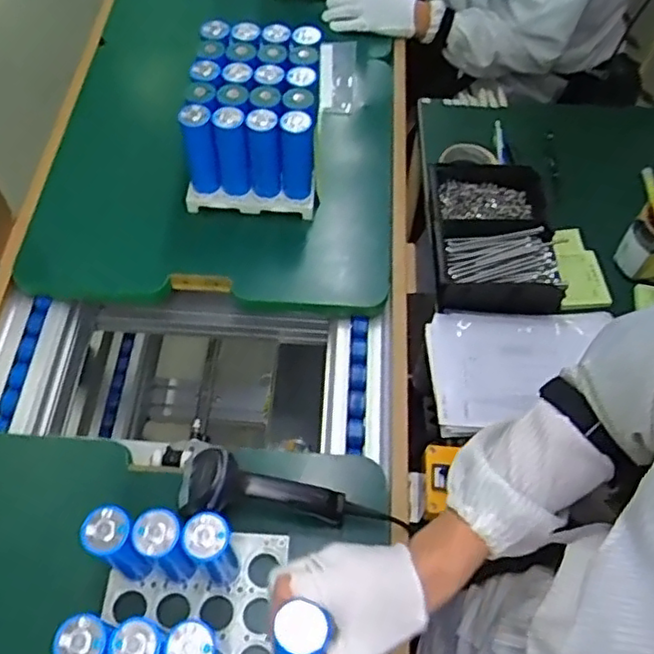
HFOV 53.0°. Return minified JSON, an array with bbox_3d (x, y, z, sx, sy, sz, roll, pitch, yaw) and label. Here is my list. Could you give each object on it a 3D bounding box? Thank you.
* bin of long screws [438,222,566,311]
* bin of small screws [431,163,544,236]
[{"bbox_3d":[0.229,-0.083,0.886,0.165,0.052,0.111,3,59,-1],"label":"bin of long screws"},{"bbox_3d":[0.232,-0.178,0.940,0.174,0.050,0.135,7,59,2],"label":"bin of small screws"}]

